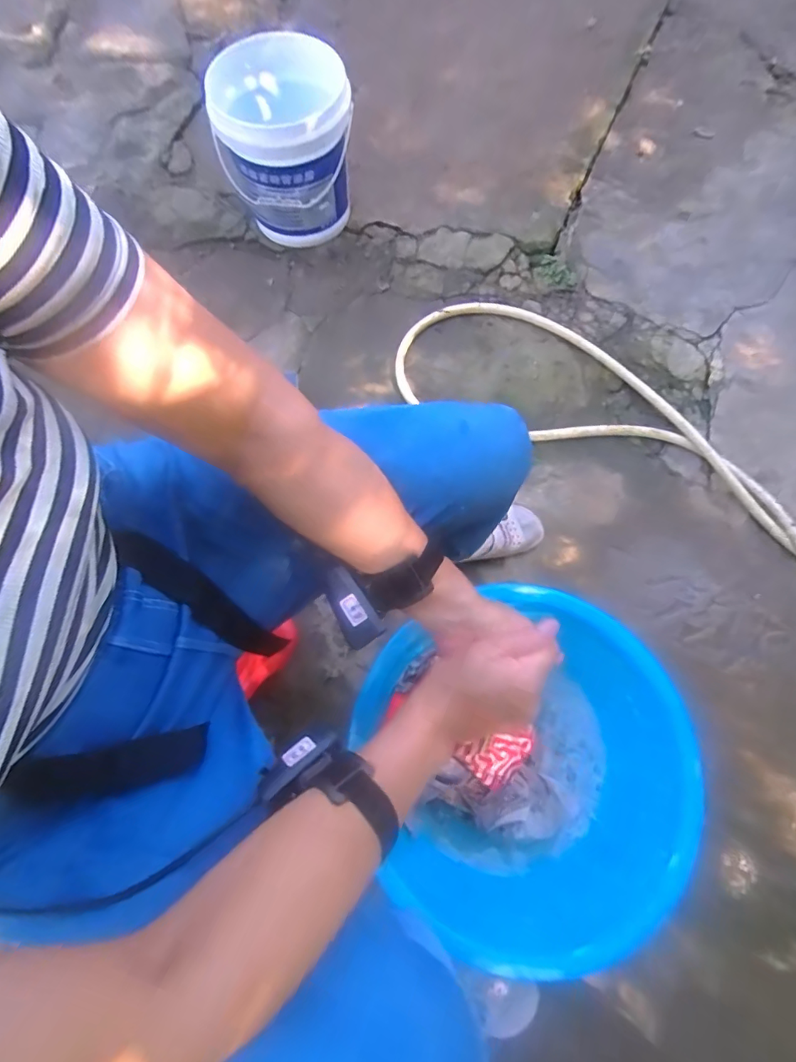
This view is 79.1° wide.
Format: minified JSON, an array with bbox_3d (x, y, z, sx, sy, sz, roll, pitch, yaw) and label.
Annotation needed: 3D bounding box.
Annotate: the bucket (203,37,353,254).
[{"bbox_3d":[-0.219,-0.763,0.975,0.245,0.253,0.234,-1,70,-2],"label":"bucket"}]

